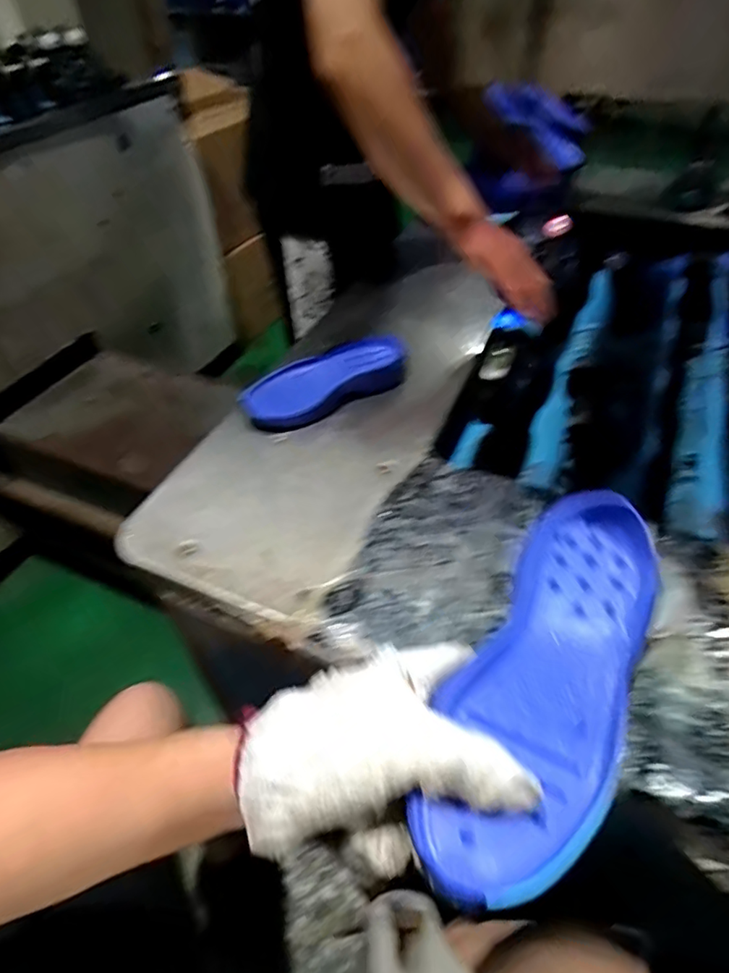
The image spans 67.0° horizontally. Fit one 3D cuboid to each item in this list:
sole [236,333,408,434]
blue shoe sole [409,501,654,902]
[{"bbox_3d":[-0.046,-0.128,0.663,0.208,0.030,0.086,-26,50,-18],"label":"sole"},{"bbox_3d":[0.091,0.094,0.268,0.076,0.023,0.198,22,61,24],"label":"blue shoe sole"}]

